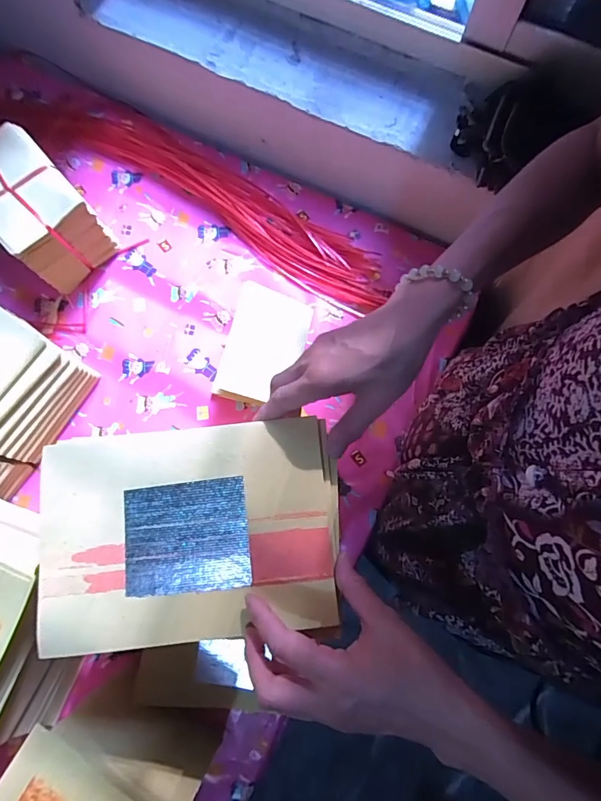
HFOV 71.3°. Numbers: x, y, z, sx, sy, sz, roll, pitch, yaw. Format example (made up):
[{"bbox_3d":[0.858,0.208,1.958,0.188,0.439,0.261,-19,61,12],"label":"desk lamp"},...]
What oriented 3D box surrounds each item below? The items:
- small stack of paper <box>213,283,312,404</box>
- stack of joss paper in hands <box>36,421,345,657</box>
[{"bbox_3d":[-0.057,-0.084,0.645,0.116,0.016,0.180,16,80,3],"label":"small stack of paper"},{"bbox_3d":[-0.087,0.100,0.333,0.228,0.011,0.163,-6,80,-1],"label":"stack of joss paper in hands"}]

